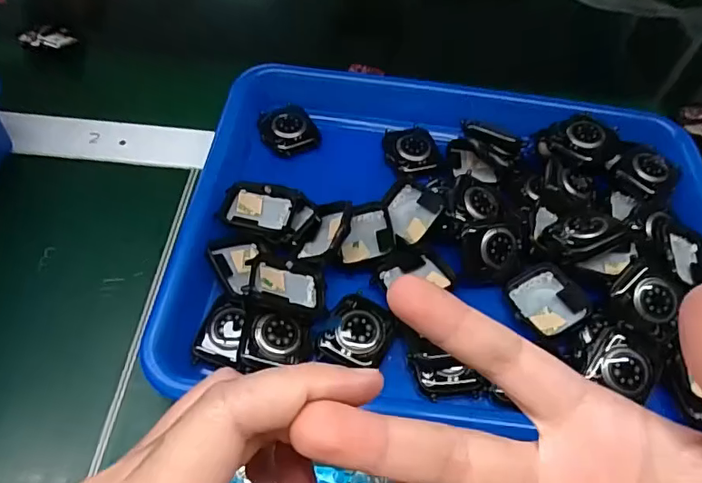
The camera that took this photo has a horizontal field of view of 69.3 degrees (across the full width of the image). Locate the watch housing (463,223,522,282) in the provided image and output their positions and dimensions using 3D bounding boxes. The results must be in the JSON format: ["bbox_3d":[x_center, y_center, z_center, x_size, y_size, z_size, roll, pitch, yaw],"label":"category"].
[{"bbox_3d":[0.085,0.005,0.302,0.041,0.010,0.035,-10,94,-14],"label":"watch housing"}]

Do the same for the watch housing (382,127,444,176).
[{"bbox_3d":[0.044,-0.062,0.358,0.038,0.012,0.041,-7,55,-9],"label":"watch housing"}]

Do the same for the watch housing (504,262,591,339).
[{"bbox_3d":[0.112,0.035,0.295,0.039,0.012,0.040,-23,59,-19],"label":"watch housing"}]

